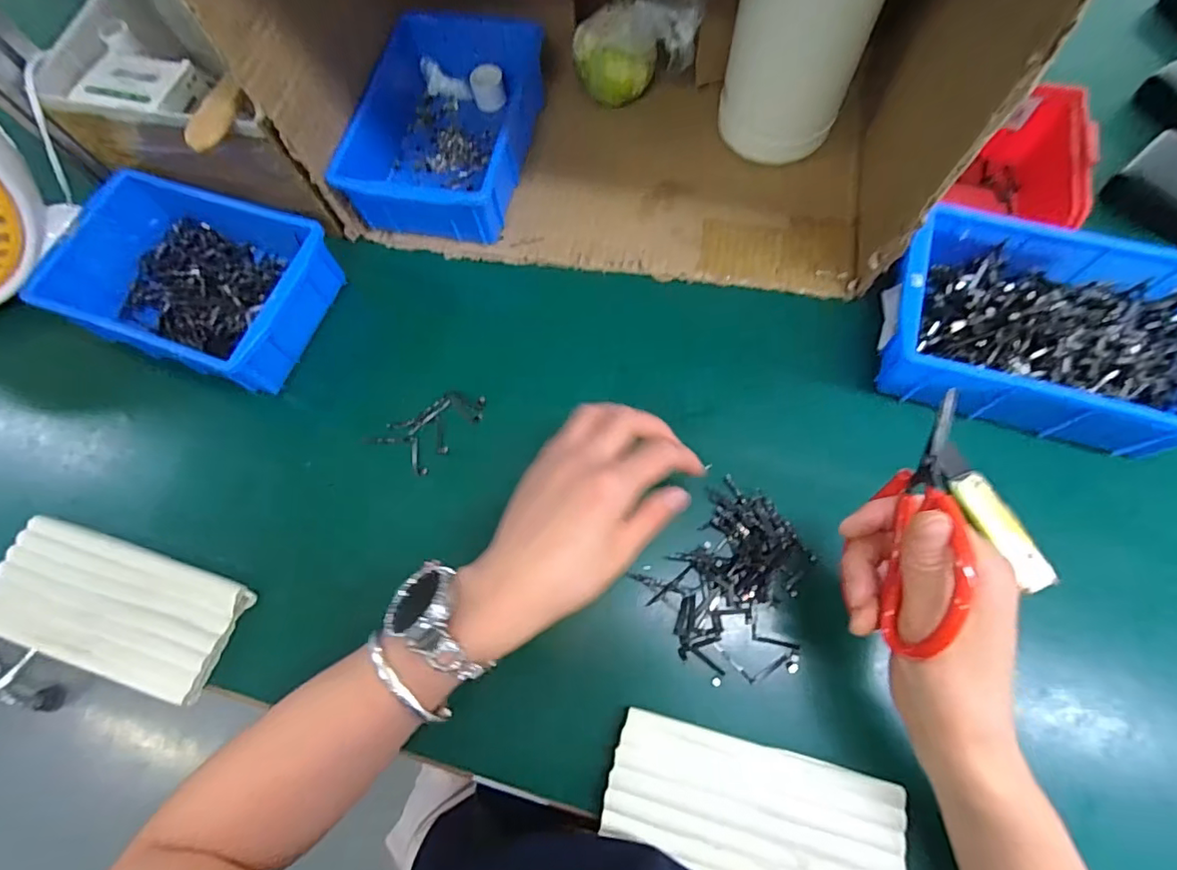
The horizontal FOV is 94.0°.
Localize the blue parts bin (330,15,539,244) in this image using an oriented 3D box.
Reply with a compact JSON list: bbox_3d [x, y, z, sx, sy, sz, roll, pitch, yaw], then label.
[{"bbox_3d":[-0.123,-0.275,0.486,0.135,0.059,0.208,10,71,6],"label":"blue parts bin"}]

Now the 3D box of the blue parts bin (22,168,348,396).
[{"bbox_3d":[-0.320,-0.128,0.454,0.211,0.075,0.142,20,72,9],"label":"blue parts bin"}]

